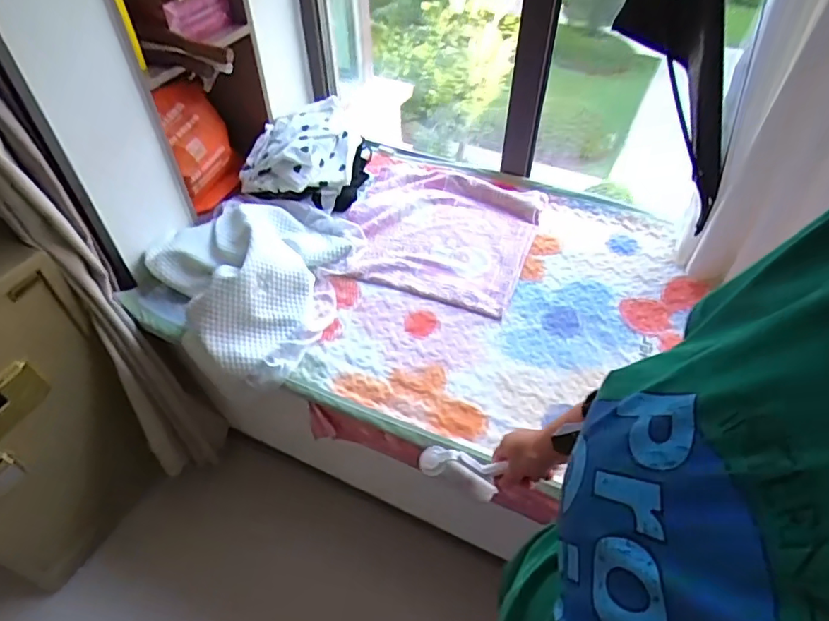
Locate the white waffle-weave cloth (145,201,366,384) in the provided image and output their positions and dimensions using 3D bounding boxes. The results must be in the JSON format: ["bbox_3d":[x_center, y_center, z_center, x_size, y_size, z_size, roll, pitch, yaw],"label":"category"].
[{"bbox_3d":[-0.365,-0.127,1.230,0.441,0.103,0.482,21,52,18],"label":"white waffle-weave cloth"}]

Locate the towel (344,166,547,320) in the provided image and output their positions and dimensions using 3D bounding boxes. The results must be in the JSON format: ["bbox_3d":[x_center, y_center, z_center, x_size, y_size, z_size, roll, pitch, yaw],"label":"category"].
[{"bbox_3d":[0.055,-0.219,1.386,0.479,0.043,0.467,17,51,15],"label":"towel"}]

